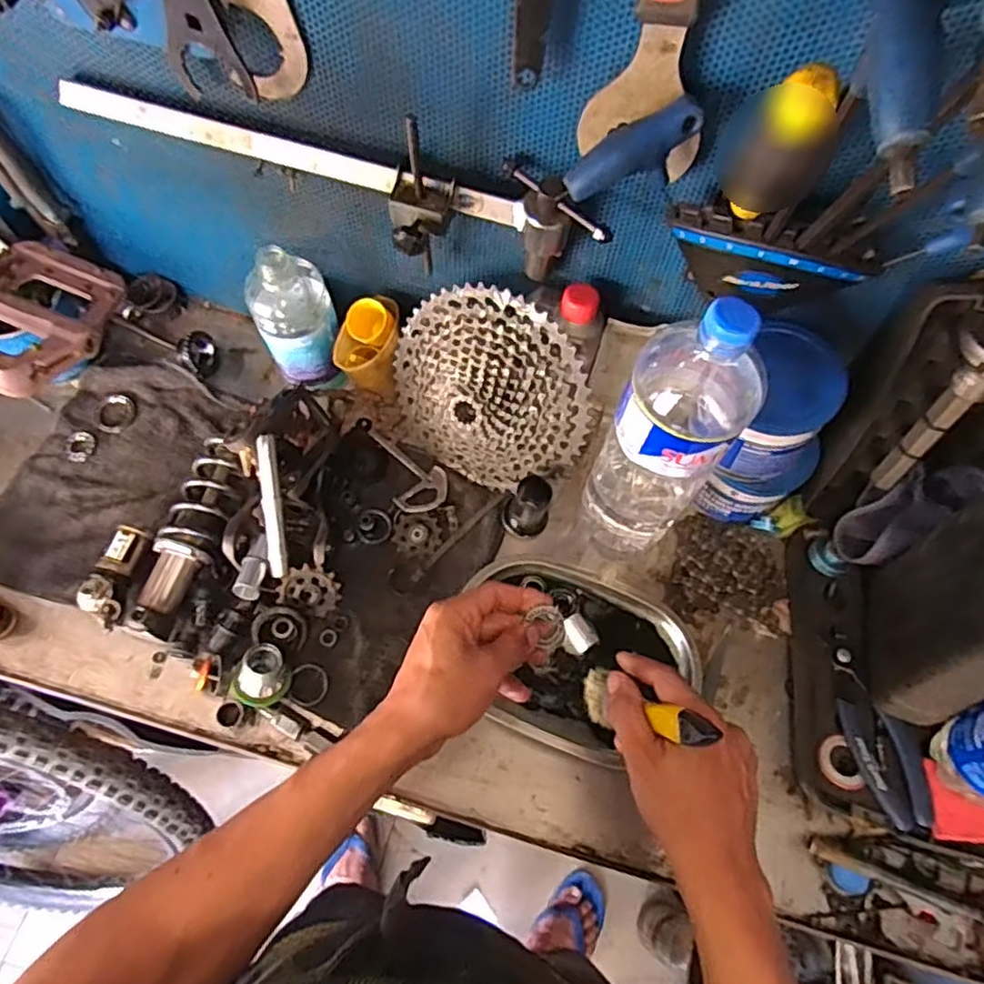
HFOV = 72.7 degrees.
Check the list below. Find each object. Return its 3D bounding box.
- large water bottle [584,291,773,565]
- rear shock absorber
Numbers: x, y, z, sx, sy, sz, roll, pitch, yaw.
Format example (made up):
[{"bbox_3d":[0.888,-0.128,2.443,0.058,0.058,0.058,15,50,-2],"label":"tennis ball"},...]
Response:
[{"bbox_3d":[0.138,-0.034,0.531,0.095,0.314,0.084,28,68,10],"label":"large water bottle"},{"bbox_3d":[-0.275,0.038,0.617,0.055,0.045,0.189,9,66,3],"label":"rear shock absorber"}]

